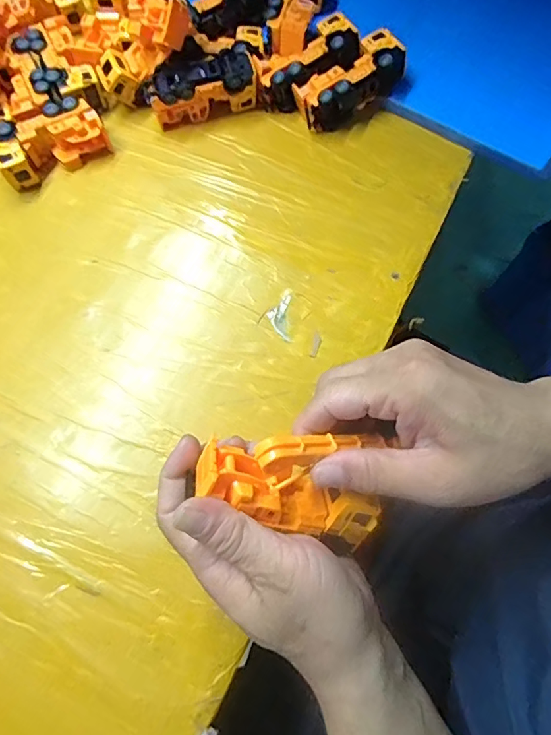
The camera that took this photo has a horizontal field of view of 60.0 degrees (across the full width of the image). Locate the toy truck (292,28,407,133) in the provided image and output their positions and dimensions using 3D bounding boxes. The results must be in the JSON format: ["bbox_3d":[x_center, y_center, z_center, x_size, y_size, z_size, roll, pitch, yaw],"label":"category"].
[{"bbox_3d":[0.072,-0.273,0.458,0.104,0.043,0.044,-32,73,3],"label":"toy truck"}]

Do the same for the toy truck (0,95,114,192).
[{"bbox_3d":[-0.212,-0.210,0.444,0.102,0.037,0.050,-31,73,-11],"label":"toy truck"}]

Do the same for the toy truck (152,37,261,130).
[{"bbox_3d":[-0.070,-0.275,0.464,0.105,0.042,0.058,-11,70,-4],"label":"toy truck"}]

